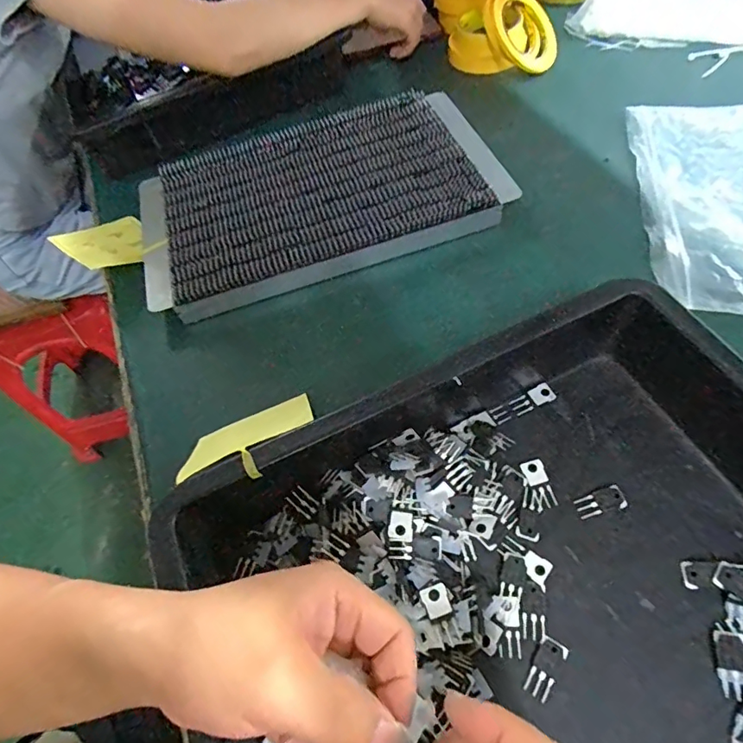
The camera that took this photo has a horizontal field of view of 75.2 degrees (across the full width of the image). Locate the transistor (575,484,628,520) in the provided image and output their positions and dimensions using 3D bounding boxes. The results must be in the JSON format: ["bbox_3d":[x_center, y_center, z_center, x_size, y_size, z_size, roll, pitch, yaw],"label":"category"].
[{"bbox_3d":[0.158,0.090,0.330,0.033,0.004,0.016,-17,58,-3],"label":"transistor"}]

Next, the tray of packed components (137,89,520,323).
[{"bbox_3d":[-0.062,-0.195,0.520,0.373,0.032,0.226,-20,58,-5],"label":"tray of packed components"}]

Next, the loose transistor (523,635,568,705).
[{"bbox_3d":[0.104,0.176,0.286,0.015,0.004,0.032,30,67,23],"label":"loose transistor"}]

